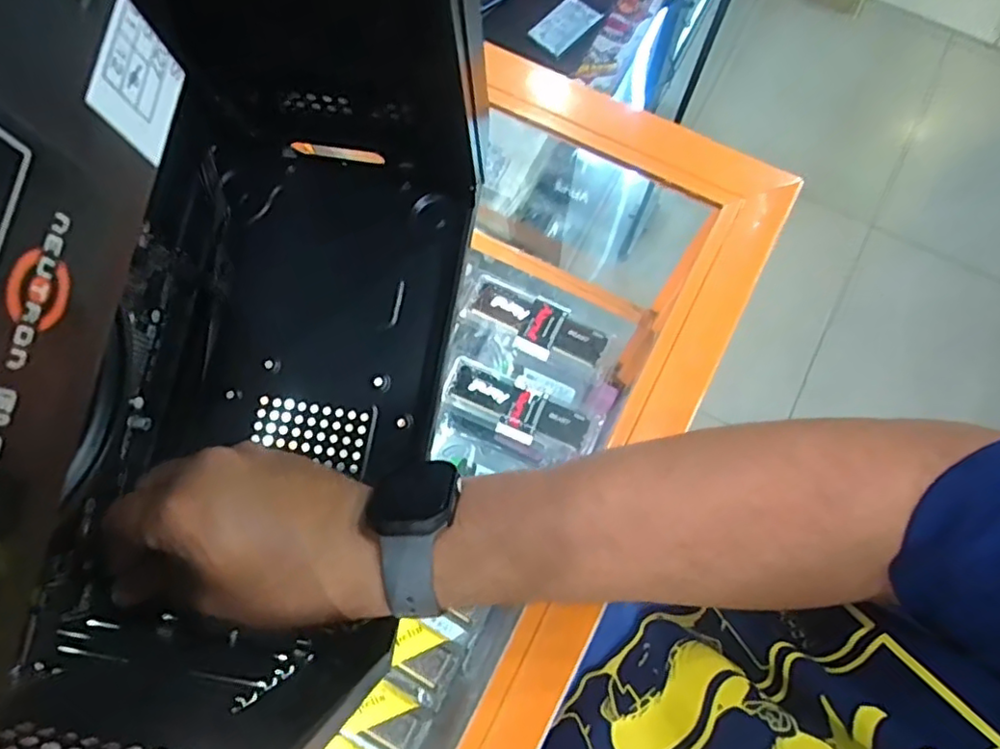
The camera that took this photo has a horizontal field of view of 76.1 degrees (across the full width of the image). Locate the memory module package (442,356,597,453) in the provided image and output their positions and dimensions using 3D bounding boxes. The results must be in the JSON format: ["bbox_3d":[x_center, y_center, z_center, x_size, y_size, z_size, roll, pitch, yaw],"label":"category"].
[{"bbox_3d":[0.015,0.032,0.595,0.141,0.007,0.048,27,80,7],"label":"memory module package"}]

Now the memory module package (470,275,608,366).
[{"bbox_3d":[0.034,-0.049,0.613,0.135,0.006,0.053,28,80,7],"label":"memory module package"}]

